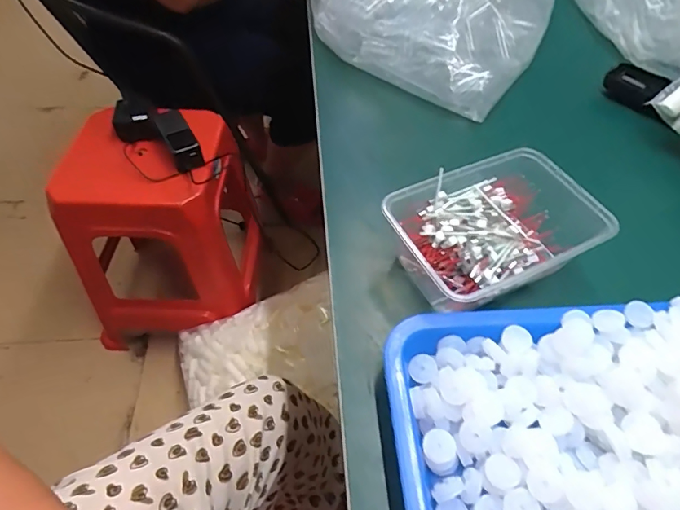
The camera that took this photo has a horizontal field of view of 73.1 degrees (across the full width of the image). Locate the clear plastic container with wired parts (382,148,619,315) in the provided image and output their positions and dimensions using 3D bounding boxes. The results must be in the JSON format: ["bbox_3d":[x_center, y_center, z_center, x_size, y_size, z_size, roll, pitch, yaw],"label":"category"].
[{"bbox_3d":[0.135,-0.022,0.403,0.179,0.063,0.108,-18,55,-14],"label":"clear plastic container with wired parts"}]

